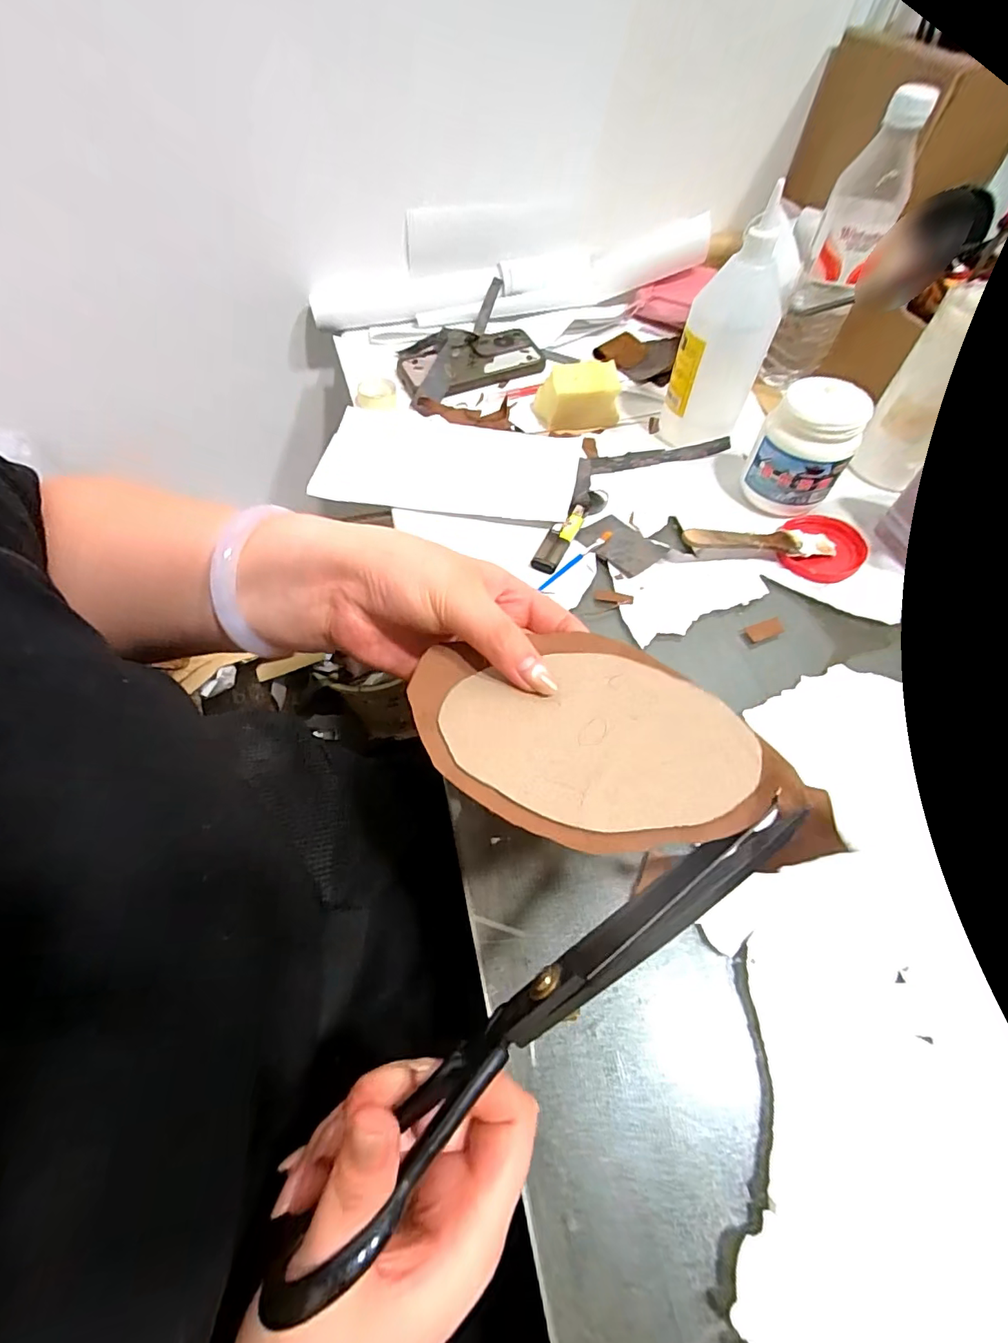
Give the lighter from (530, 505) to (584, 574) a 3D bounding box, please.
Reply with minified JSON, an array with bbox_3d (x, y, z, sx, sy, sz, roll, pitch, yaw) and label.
[{"bbox_3d":[0.047,-0.116,0.449,0.022,0.012,0.085,23,61,13],"label":"lighter"}]

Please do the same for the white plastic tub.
[{"bbox_3d":[0.260,-0.193,0.446,0.071,0.087,0.071,0,58,0],"label":"white plastic tub"}]

